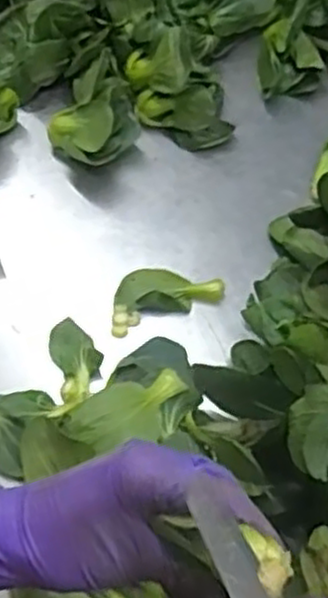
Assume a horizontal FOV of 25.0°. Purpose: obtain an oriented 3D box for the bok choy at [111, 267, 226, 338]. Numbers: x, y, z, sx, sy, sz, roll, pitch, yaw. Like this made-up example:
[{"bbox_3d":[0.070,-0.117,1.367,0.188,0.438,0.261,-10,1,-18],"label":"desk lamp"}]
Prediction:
[{"bbox_3d":[-0.003,-0.011,0.687,0.108,0.019,0.057,-19,63,-14],"label":"bok choy"}]

